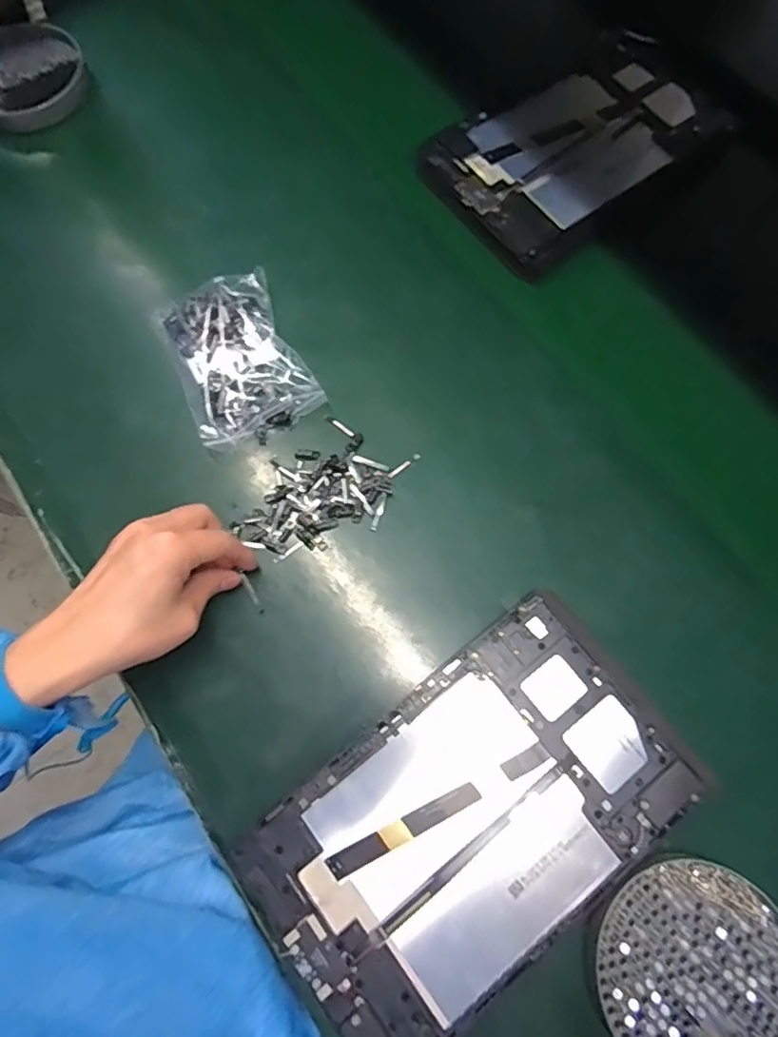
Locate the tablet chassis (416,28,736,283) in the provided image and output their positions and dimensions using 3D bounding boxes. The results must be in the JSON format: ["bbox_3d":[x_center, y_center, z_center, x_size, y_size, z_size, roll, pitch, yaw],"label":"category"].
[{"bbox_3d":[0.166,-0.329,0.518,0.263,0.019,0.149,-37,77,-10],"label":"tablet chassis"}]

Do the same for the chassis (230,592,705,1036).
[{"bbox_3d":[0.048,0.175,0.346,0.238,0.010,0.148,-37,77,-11],"label":"chassis"}]

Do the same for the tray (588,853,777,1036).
[{"bbox_3d":[0.172,0.252,0.332,0.112,0.010,0.103,0,72,0],"label":"tray"}]

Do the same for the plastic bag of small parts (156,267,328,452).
[{"bbox_3d":[-0.119,-0.125,0.459,0.093,0.016,0.135,-25,74,-8],"label":"plastic bag of small parts"}]

